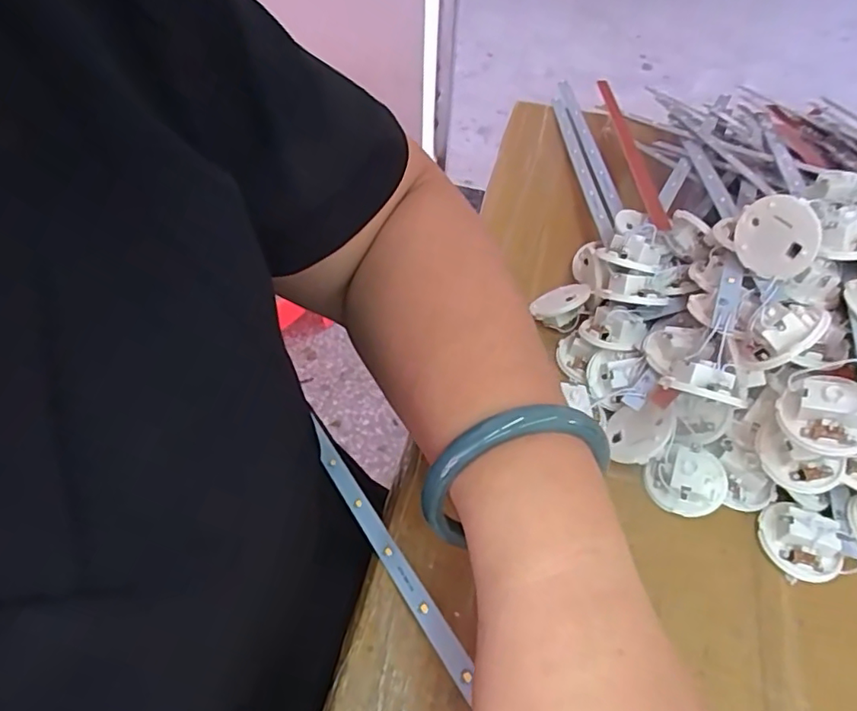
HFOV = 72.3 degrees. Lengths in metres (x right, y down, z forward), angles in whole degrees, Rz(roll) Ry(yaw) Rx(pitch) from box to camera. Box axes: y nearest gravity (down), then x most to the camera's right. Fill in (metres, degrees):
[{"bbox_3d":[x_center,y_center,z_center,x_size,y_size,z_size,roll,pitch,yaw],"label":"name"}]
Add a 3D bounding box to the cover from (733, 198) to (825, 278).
[{"bbox_3d":[0.163,-0.056,0.277,0.009,0.037,0.037,-23,55,-18],"label":"cover"}]

